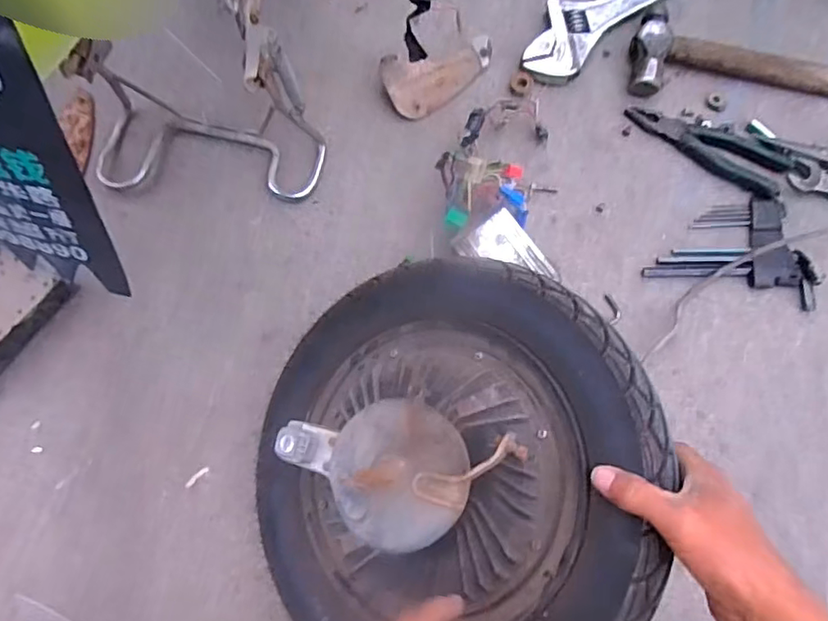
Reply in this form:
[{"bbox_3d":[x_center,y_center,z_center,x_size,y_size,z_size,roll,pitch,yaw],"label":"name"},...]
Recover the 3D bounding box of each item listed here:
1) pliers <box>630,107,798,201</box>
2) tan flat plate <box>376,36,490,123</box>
[{"bbox_3d":[0.335,-0.192,0.674,0.182,0.013,0.059,31,80,8],"label":"pliers"},{"bbox_3d":[0.032,-0.280,0.701,0.135,0.021,0.073,-23,99,-9],"label":"tan flat plate"}]

